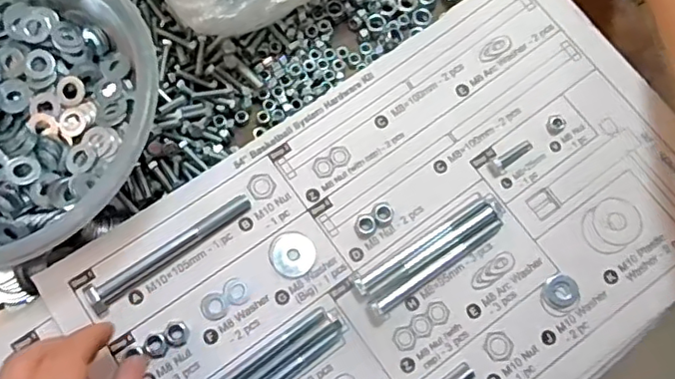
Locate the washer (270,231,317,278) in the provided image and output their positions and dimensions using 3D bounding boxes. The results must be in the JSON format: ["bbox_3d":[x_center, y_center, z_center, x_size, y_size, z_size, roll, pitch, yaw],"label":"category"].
[{"bbox_3d":[-0.028,0.041,0.364,0.028,0.004,0.028,1,74,-2],"label":"washer"}]

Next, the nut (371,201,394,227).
[{"bbox_3d":[0.029,0.016,0.371,0.014,0.006,0.015,1,74,-2],"label":"nut"}]

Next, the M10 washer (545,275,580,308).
[{"bbox_3d":[0.141,0.063,0.360,0.021,0.004,0.020,1,74,-2],"label":"M10 washer"}]

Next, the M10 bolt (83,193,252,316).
[{"bbox_3d":[-0.102,0.036,0.353,0.110,0.023,0.016,-35,78,-11],"label":"M10 bolt"}]

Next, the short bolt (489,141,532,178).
[{"bbox_3d":[0.114,-0.021,0.380,0.034,0.007,0.011,-33,78,-11],"label":"short bolt"}]

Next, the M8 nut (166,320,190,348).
[{"bbox_3d":[-0.095,0.086,0.344,0.012,0.008,0.015,-15,75,-6],"label":"M8 nut"}]

